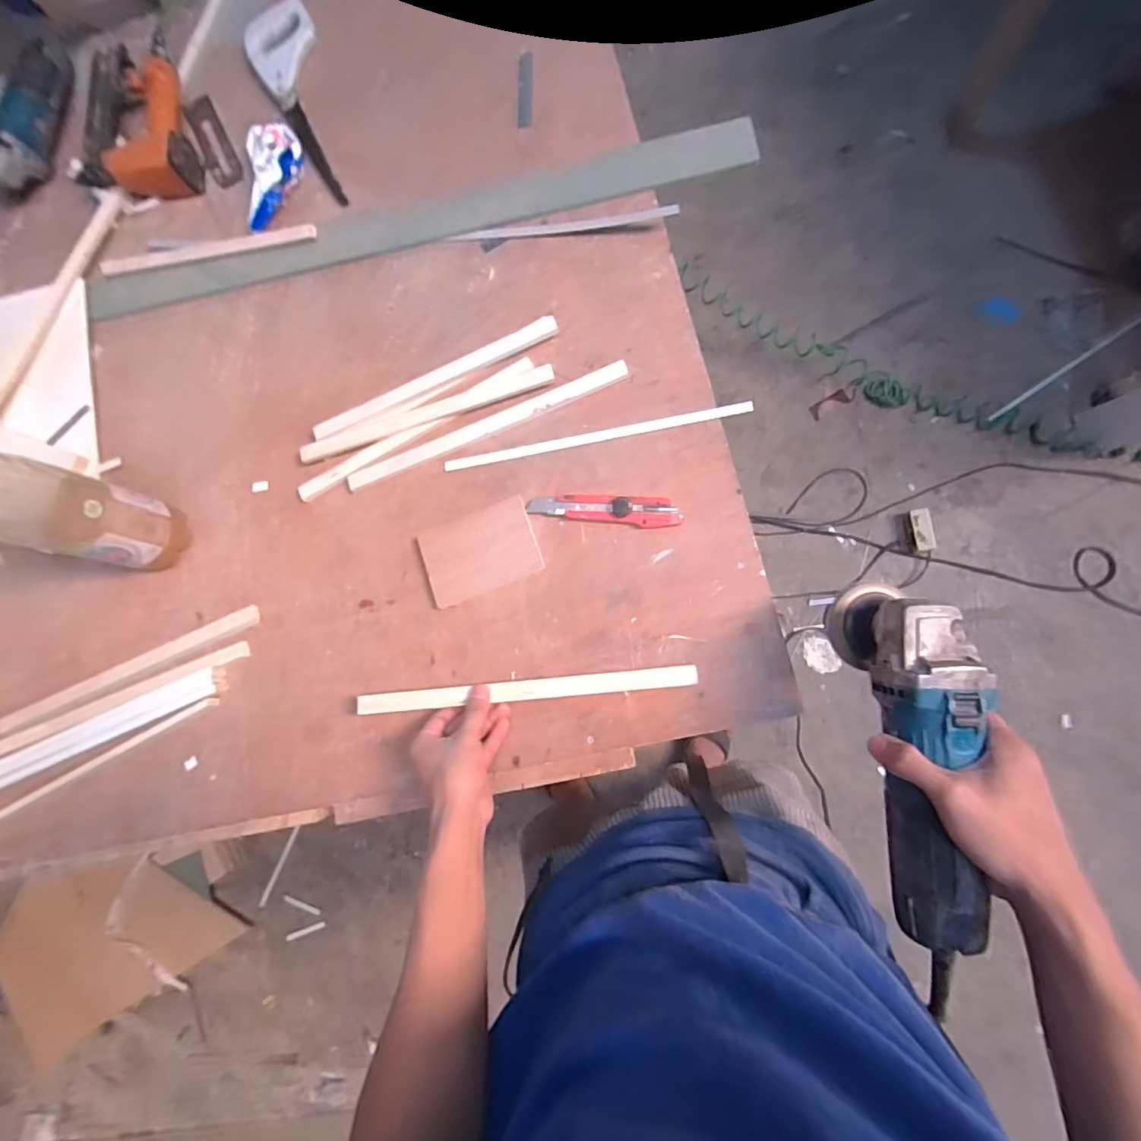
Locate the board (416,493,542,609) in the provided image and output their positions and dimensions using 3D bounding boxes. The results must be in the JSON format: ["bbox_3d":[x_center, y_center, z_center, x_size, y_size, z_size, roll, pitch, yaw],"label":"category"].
[{"bbox_3d":[-0.101,-0.021,0.593,0.127,0.010,0.090,-22,78,4],"label":"board"}]

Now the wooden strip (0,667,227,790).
[{"bbox_3d":[-0.566,0.193,0.622,0.365,0.015,0.034,-24,78,3],"label":"wooden strip"}]

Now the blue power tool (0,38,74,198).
[{"bbox_3d":[-0.794,-0.679,0.767,0.068,0.067,0.256,4,82,8],"label":"blue power tool"}]

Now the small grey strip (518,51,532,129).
[{"bbox_3d":[-0.059,-0.637,0.697,0.019,0.004,0.108,-1,85,11],"label":"small grey strip"}]

